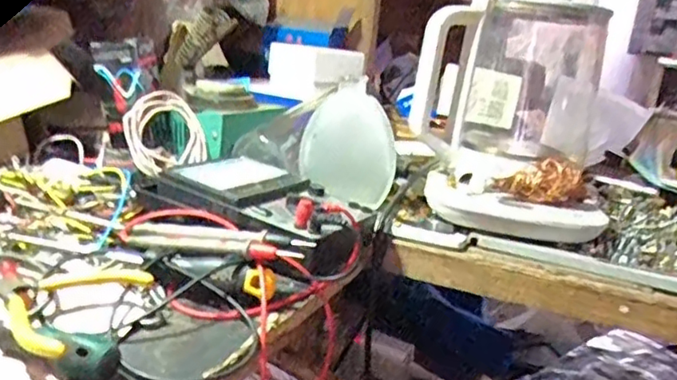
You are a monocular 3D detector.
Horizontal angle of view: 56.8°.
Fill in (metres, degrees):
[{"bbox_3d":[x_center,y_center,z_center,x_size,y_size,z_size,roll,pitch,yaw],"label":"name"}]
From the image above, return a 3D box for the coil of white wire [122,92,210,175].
[{"bbox_3d":[-0.185,-0.059,0.655,0.030,0.085,0.086,-25,2,43],"label":"coil of white wire"}]

